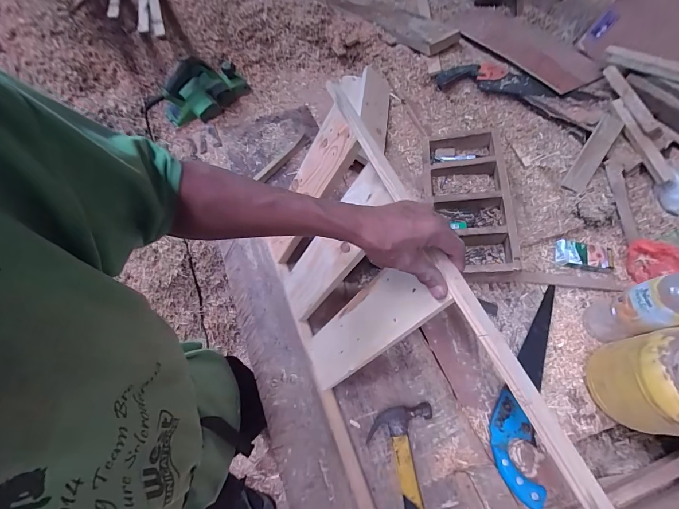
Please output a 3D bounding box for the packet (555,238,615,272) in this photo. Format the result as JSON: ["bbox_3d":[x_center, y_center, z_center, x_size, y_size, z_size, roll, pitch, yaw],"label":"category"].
[{"bbox_3d":[0.551,0.001,0.745,0.112,0.025,0.061,15,62,8],"label":"packet"}]

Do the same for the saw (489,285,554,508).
[{"bbox_3d":[0.364,0.245,0.649,0.089,0.027,0.412,17,62,9],"label":"saw"}]

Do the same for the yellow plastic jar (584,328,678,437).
[{"bbox_3d":[0.537,0.205,0.531,0.150,0.203,0.147,0,61,0],"label":"yellow plastic jar"}]

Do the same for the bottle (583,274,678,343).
[{"bbox_3d":[0.523,0.091,0.567,0.077,0.257,0.076,-22,63,-12],"label":"bottle"}]

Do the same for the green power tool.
[{"bbox_3d":[-0.382,-0.469,0.925,0.244,0.144,0.115,-12,62,-7],"label":"green power tool"}]

